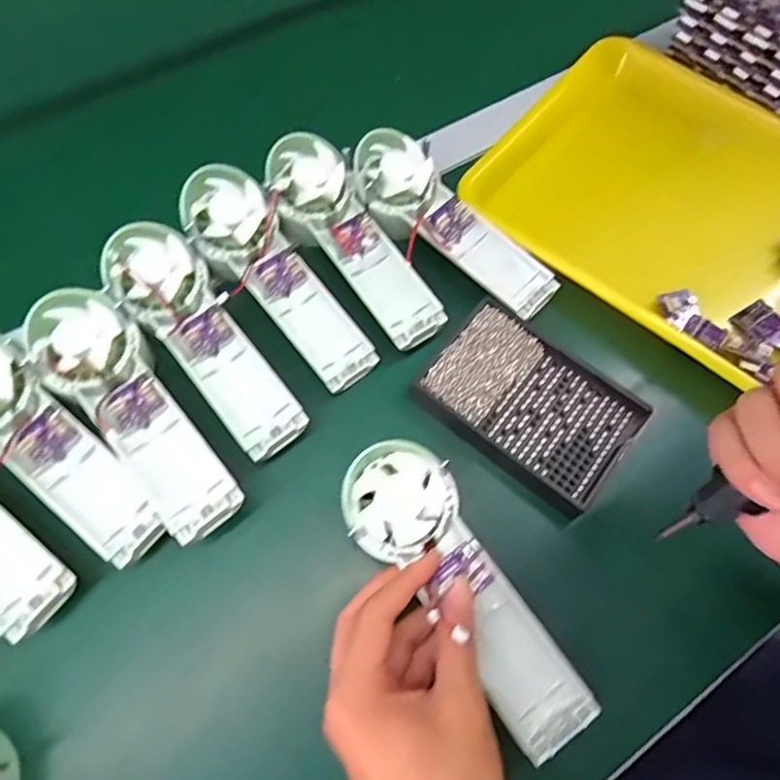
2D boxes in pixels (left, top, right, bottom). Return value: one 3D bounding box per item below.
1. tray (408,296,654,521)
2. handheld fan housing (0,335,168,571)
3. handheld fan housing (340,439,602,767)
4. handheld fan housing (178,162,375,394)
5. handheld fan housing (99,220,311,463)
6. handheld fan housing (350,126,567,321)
[{"bbox_3d":[0.092,0.008,0.365,0.135,0.016,0.091,38,71,13],"label":"tray"},{"bbox_3d":[-0.207,0.033,0.326,0.176,0.042,0.061,36,71,12],"label":"handheld fan housing"},{"bbox_3d":[0.040,0.107,0.301,0.061,0.022,0.176,-35,76,-15],"label":"handheld fan housing"},{"bbox_3d":[-0.077,-0.077,0.379,0.057,0.026,0.174,-39,88,-16],"label":"handheld fan housing"},{"bbox_3d":[-0.121,-0.033,0.353,0.056,0.039,0.173,-35,73,-15],"label":"handheld fan housing"},{"bbox_3d":[0.043,-0.121,0.395,0.174,0.033,0.055,41,72,13],"label":"handheld fan housing"}]

